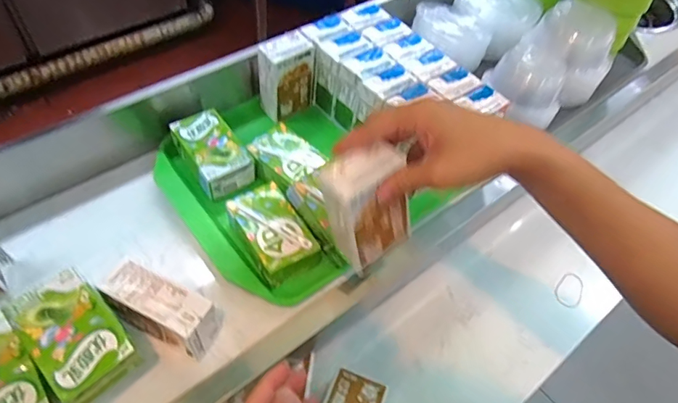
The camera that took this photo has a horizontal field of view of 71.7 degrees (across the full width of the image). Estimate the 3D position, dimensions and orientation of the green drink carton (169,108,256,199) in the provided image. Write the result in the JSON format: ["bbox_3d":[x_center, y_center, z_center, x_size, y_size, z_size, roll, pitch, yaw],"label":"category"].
[{"bbox_3d":[-0.161,-0.062,0.599,0.066,0.041,0.106,-28,62,-23],"label":"green drink carton"}]

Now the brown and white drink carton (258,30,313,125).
[{"bbox_3d":[-0.074,-0.173,0.645,0.069,0.100,0.046,-36,65,-27],"label":"brown and white drink carton"}]

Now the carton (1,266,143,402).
[{"bbox_3d":[-0.230,0.118,0.411,0.064,0.038,0.110,-37,65,-27],"label":"carton"}]

